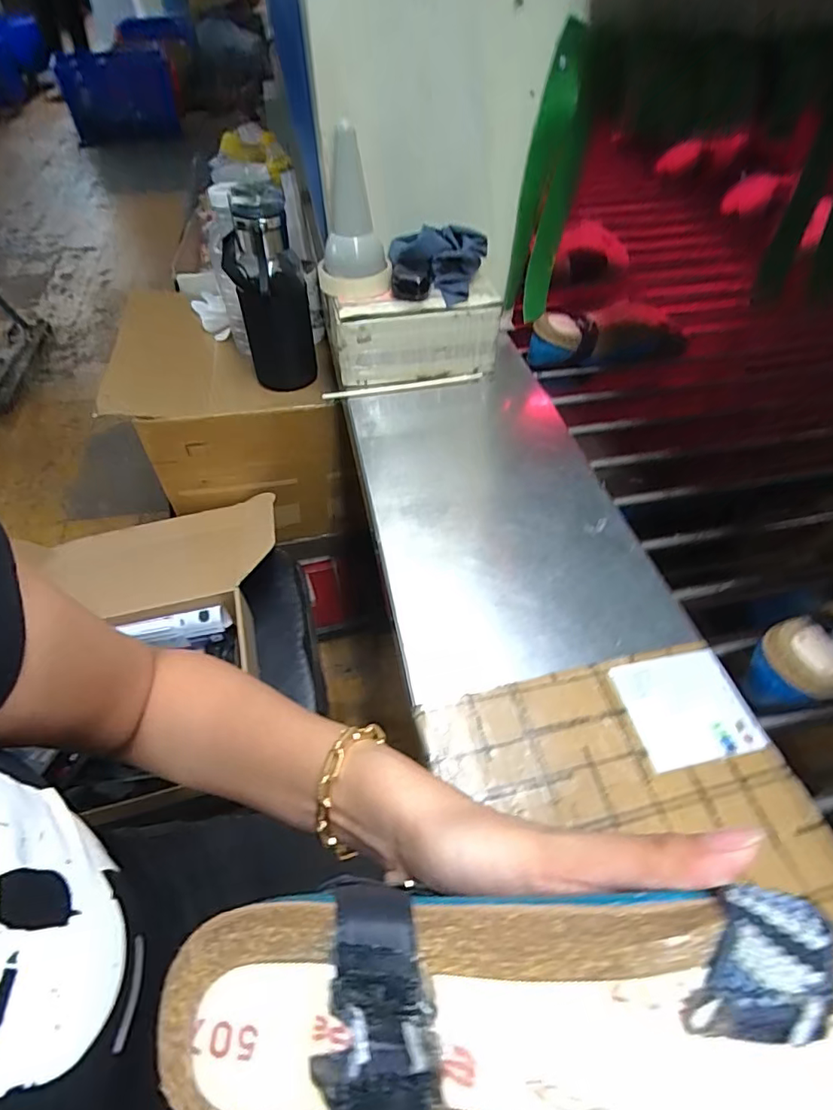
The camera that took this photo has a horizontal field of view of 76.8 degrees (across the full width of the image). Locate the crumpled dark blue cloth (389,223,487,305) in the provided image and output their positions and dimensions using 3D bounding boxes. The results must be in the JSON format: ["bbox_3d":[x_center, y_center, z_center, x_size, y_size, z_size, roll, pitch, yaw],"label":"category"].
[{"bbox_3d":[0.025,-0.331,0.601,0.107,0.056,0.081,-2,51,-3],"label":"crumpled dark blue cloth"}]

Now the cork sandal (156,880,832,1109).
[{"bbox_3d":[0.038,0.137,0.142,0.220,0.037,0.078,1,50,9],"label":"cork sandal"}]

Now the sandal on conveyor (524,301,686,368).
[{"bbox_3d":[0.266,-0.298,0.736,0.229,0.067,0.064,-7,51,-8],"label":"sandal on conveyor"}]

